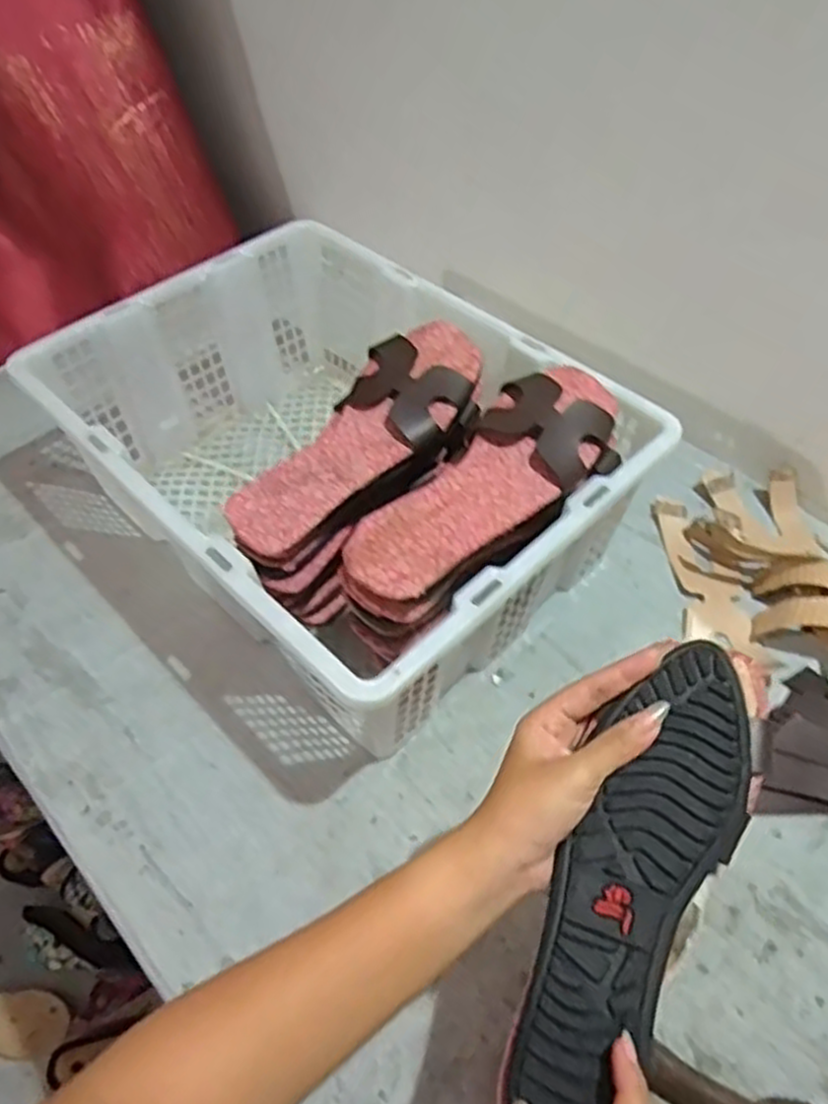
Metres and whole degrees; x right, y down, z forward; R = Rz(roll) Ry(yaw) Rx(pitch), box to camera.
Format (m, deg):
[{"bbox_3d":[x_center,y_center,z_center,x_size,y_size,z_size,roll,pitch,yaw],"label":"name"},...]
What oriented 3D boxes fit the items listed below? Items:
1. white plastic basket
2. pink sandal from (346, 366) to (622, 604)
[{"bbox_3d":[-0.065,-0.088,0.695,0.354,0.162,0.472,-38,59,-25],"label":"white plastic basket"},{"bbox_3d":[0.053,-0.053,0.541,0.238,0.035,0.082,-36,58,-24],"label":"pink sandal"}]

